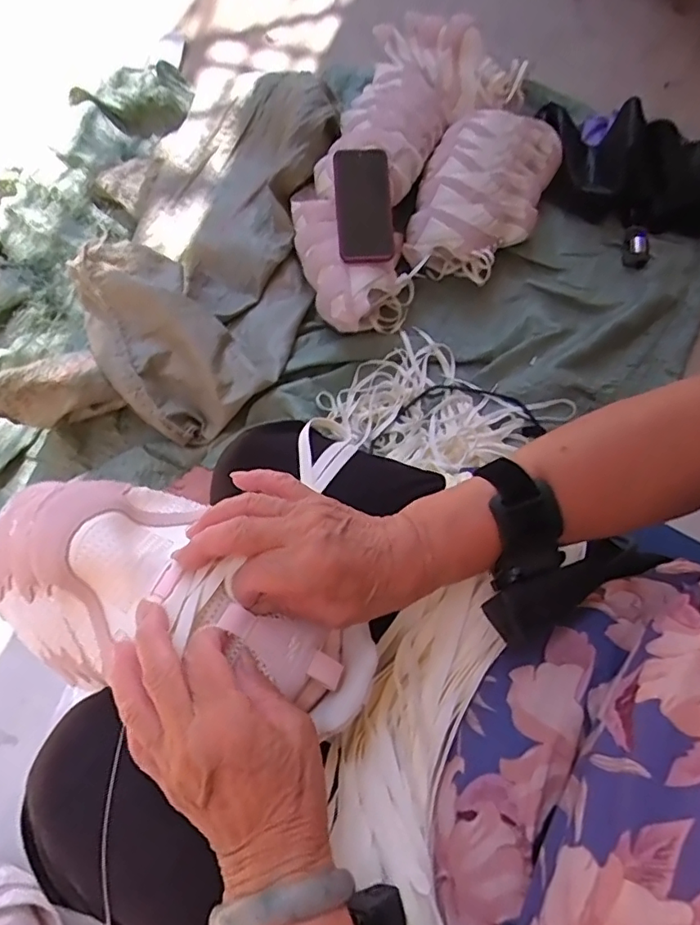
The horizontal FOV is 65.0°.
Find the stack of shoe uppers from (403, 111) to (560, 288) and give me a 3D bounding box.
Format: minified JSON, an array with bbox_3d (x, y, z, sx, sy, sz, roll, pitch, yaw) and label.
[{"bbox_3d":[0.230,-0.471,0.958,0.207,0.101,0.354,24,72,4],"label":"stack of shoe uppers"}]

